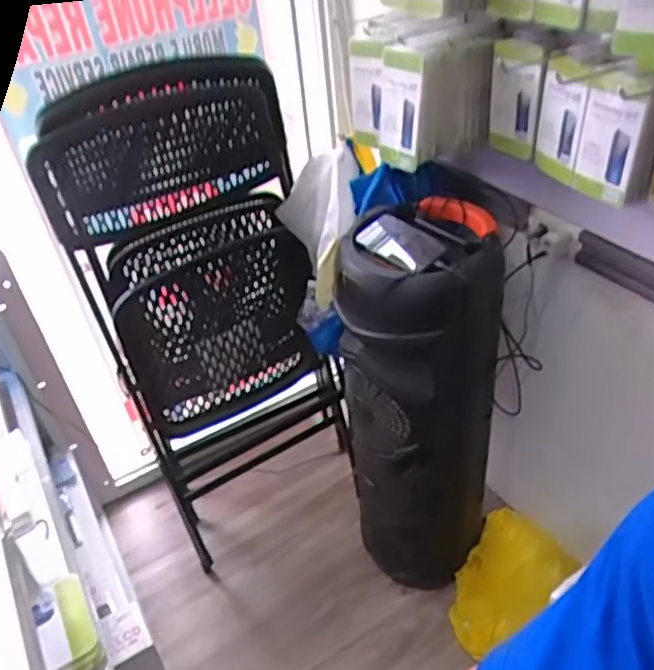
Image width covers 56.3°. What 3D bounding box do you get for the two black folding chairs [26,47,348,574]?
[{"bbox_3d":[-0.234,-0.024,1.356,0.498,1.021,0.309,-26,43,-24],"label":"two black folding chairs"}]

